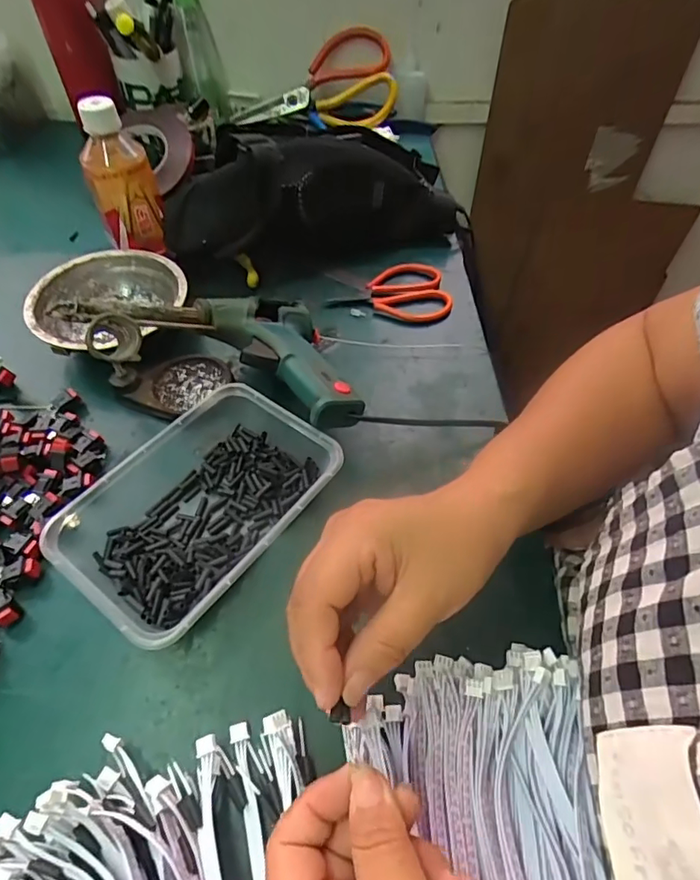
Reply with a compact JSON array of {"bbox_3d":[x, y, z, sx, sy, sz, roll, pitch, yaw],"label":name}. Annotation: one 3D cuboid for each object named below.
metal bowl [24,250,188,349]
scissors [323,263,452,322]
[{"bbox_3d":[-0.207,-0.115,0.446,0.125,0.041,0.125,1,53,-1],"label":"metal bowl"},{"bbox_3d":[0.036,-0.147,0.487,0.118,0.014,0.072,7,53,4],"label":"scissors"}]

